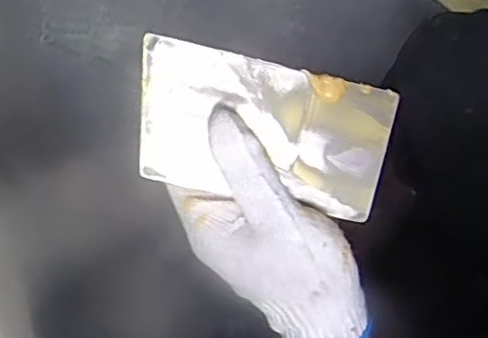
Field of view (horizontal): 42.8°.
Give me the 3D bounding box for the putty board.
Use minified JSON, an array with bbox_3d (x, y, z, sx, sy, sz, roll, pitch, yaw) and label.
[{"bbox_3d":[0.011,-0.020,0.336,0.136,0.004,0.073,12,101,-8],"label":"putty board"}]

